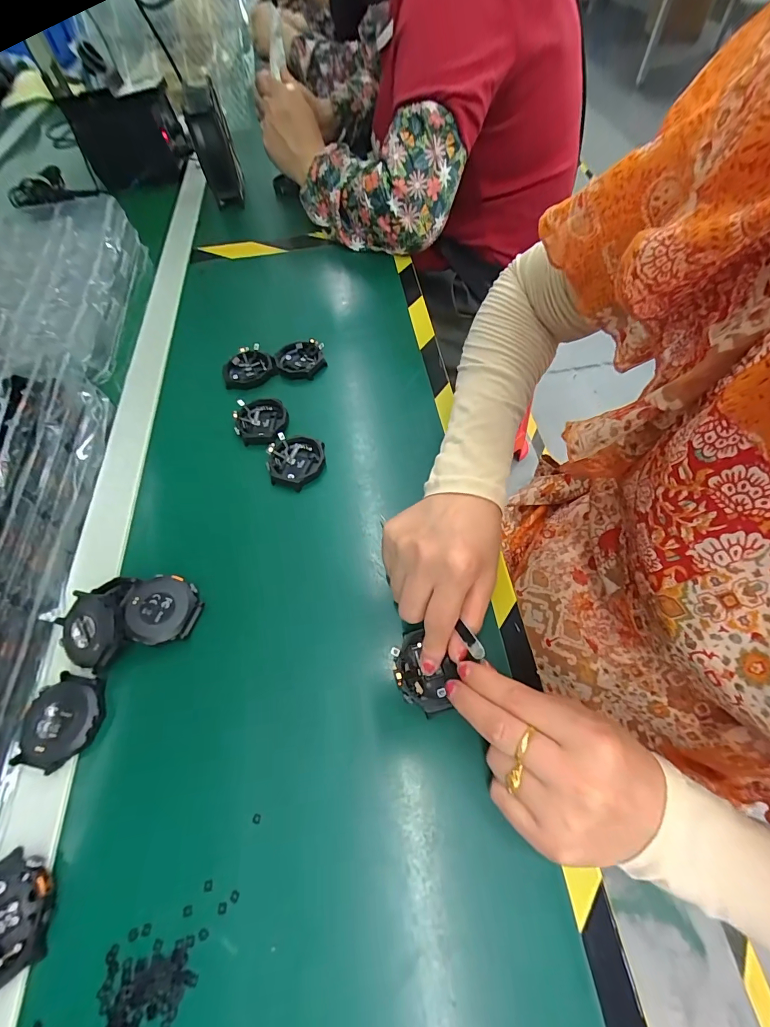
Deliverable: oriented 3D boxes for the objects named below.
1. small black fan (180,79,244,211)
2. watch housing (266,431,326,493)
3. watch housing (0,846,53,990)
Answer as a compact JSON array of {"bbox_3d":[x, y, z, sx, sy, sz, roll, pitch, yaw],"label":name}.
[{"bbox_3d":[-0.238,-0.513,0.544,0.054,0.109,0.083,-19,62,-8],"label":"small black fan"},{"bbox_3d":[-0.079,-0.046,0.348,0.050,0.012,0.055,-4,61,0],"label":"watch housing"},{"bbox_3d":[-0.205,0.218,0.207,0.050,0.007,0.053,-1,61,2],"label":"watch housing"}]

